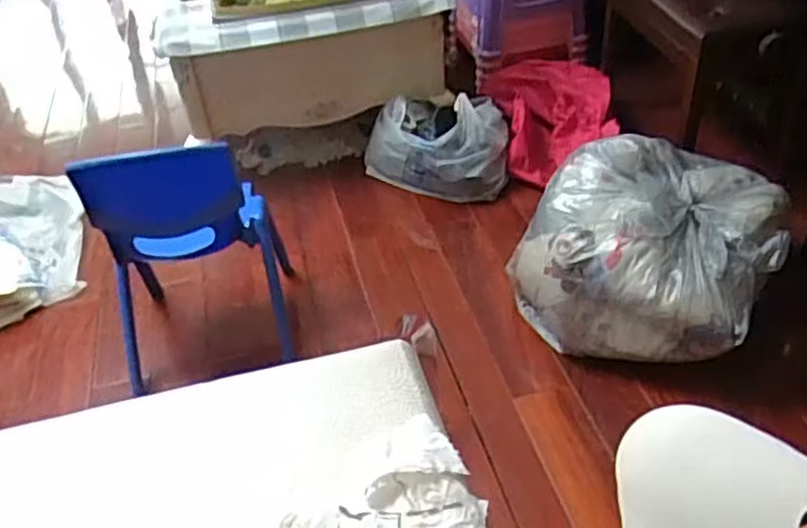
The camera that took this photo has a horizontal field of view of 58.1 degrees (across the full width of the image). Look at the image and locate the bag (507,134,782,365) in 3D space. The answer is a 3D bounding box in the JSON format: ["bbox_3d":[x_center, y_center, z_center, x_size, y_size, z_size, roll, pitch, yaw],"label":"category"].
[{"bbox_3d":[0.511,-0.041,1.532,0.490,0.322,0.456,16,44,23],"label":"bag"}]

